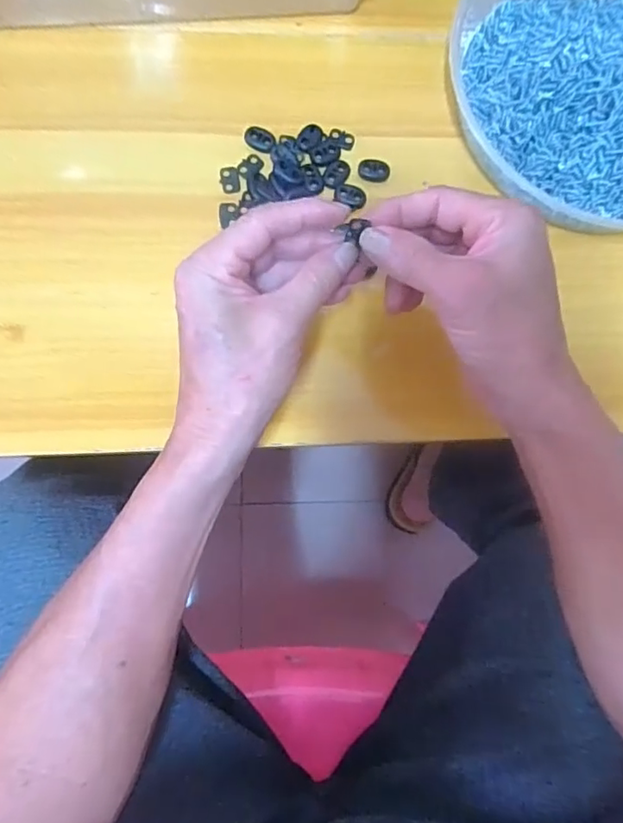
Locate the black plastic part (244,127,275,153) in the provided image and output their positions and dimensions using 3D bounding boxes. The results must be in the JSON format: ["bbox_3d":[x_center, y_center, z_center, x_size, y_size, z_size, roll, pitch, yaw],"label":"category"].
[{"bbox_3d":[-0.035,-0.186,0.375,0.021,0.008,0.014,25,80,-1],"label":"black plastic part"}]

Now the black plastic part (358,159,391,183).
[{"bbox_3d":[0.044,-0.167,0.378,0.022,0.007,0.012,7,81,-4],"label":"black plastic part"}]

